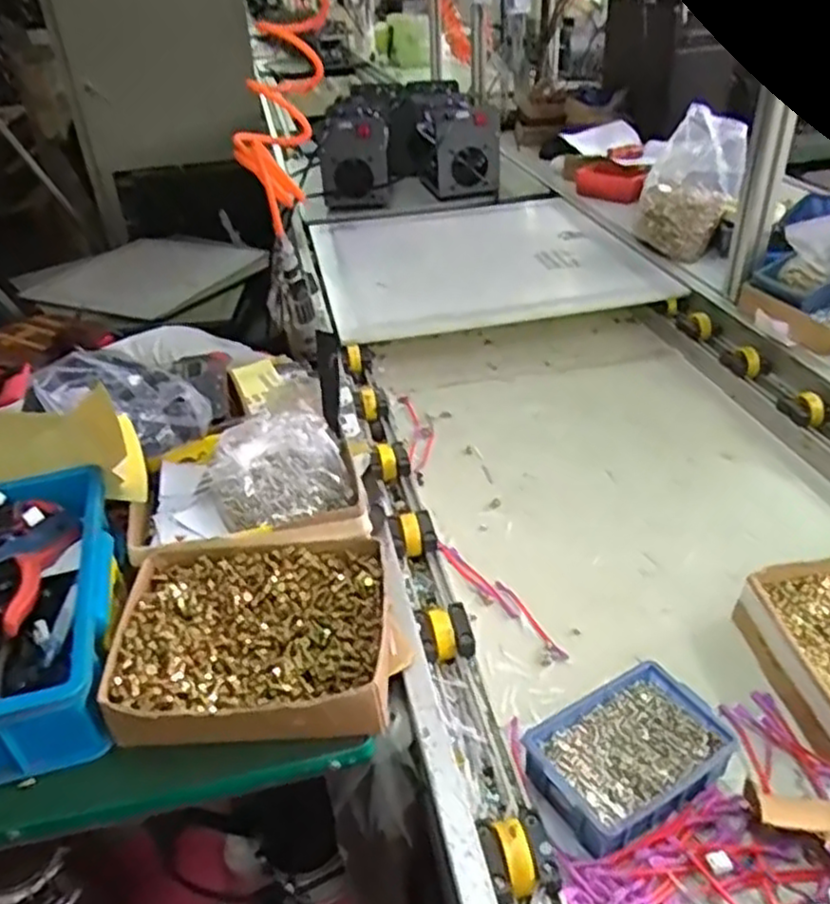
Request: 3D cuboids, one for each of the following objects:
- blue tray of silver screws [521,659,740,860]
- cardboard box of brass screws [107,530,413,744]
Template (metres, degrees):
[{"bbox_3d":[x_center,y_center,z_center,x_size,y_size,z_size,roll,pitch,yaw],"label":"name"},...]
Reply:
[{"bbox_3d":[0.172,0.241,0.586,0.152,0.036,0.104,-21,38,-23],"label":"blue tray of silver screws"},{"bbox_3d":[-0.129,0.152,0.606,0.226,0.052,0.201,-8,35,-7],"label":"cardboard box of brass screws"}]

